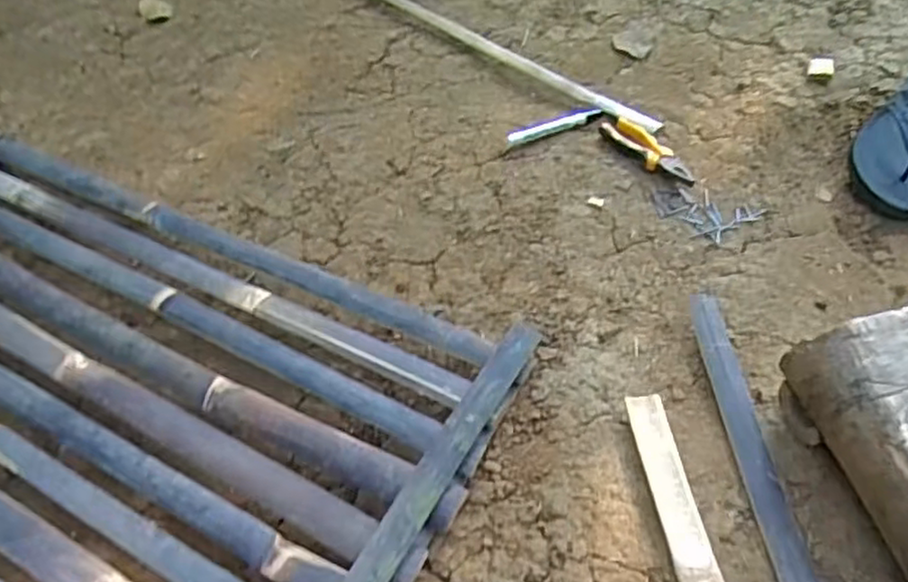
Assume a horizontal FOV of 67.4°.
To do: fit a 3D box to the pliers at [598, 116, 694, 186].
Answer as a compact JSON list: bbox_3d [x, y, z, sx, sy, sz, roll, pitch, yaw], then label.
[{"bbox_3d":[0.243,-0.179,0.863,0.046,0.021,0.148,-25,52,-18],"label":"pliers"}]

